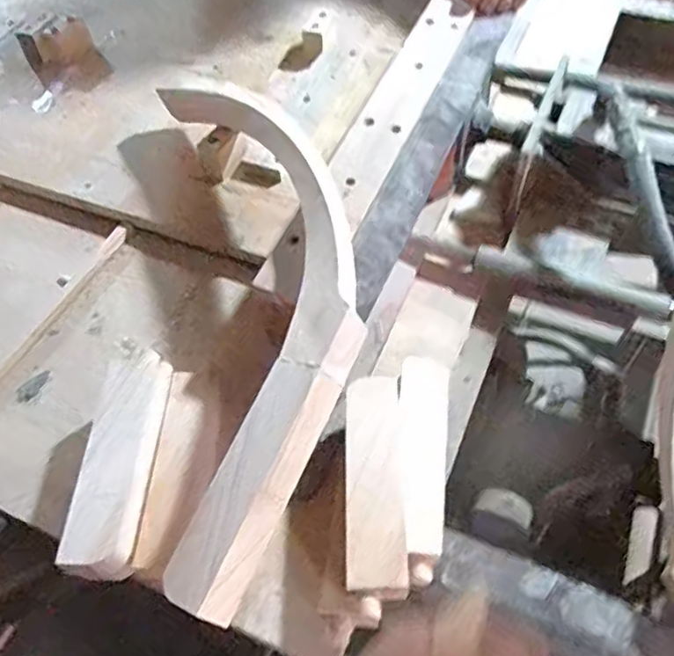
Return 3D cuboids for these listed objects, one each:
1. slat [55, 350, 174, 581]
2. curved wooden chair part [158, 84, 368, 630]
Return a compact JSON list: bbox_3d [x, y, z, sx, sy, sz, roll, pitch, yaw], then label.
[{"bbox_3d":[-0.179,0.107,0.537,0.052,0.030,0.187,1,55,3],"label":"slat"},{"bbox_3d":[-0.064,-0.052,0.537,0.164,0.042,0.512,-8,55,-3],"label":"curved wooden chair part"}]

